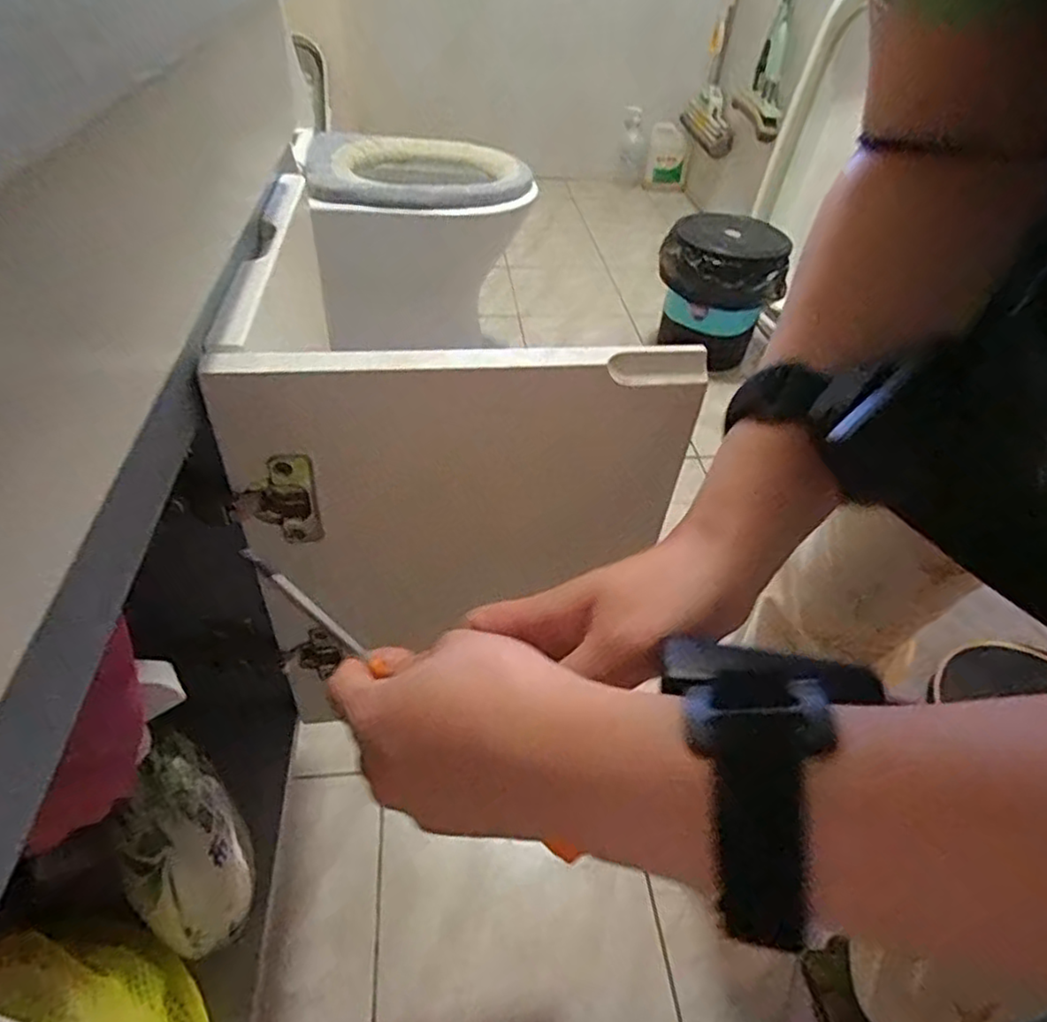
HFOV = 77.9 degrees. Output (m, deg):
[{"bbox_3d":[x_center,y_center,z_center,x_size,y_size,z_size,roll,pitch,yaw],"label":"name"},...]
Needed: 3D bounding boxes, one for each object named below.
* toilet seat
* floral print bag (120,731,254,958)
[{"bbox_3d":[-0.188,-0.574,1.088,0.357,0.065,0.291,-17,47,-23],"label":"toilet seat"},{"bbox_3d":[-0.186,0.179,0.347,0.041,0.118,0.057,-6,11,31],"label":"floral print bag"}]

